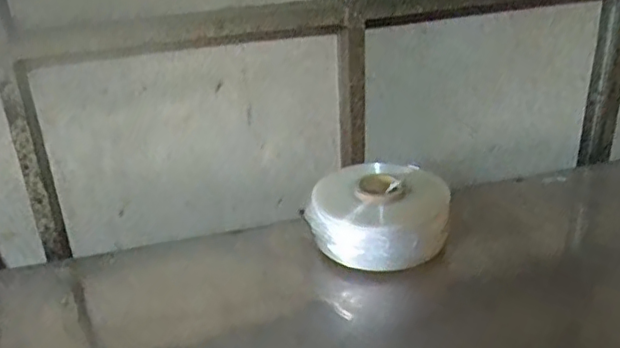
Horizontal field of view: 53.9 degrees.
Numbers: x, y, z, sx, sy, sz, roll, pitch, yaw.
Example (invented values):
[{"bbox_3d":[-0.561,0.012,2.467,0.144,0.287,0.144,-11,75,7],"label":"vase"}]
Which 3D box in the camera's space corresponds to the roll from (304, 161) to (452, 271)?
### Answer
[{"bbox_3d":[0.138,0.078,1.152,0.246,0.150,0.226,5,27,15],"label":"roll"}]

